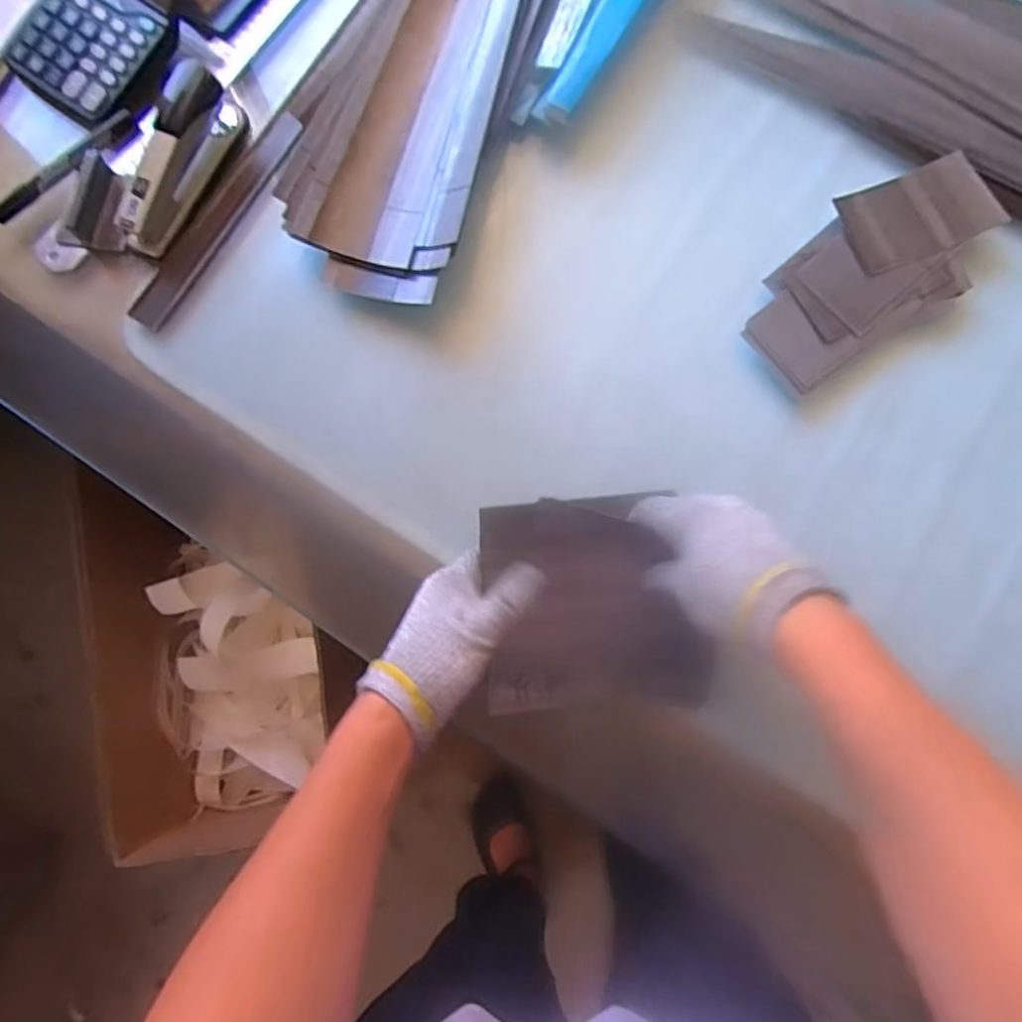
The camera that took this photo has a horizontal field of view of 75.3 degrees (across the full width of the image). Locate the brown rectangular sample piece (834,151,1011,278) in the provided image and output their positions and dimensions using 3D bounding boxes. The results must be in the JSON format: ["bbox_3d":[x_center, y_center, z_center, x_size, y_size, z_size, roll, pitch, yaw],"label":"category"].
[{"bbox_3d":[0.331,-0.243,0.541,0.124,0.008,0.075,-21,78,-5],"label":"brown rectangular sample piece"}]

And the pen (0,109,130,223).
[{"bbox_3d":[-0.395,-0.305,0.584,0.017,0.016,0.146,42,80,9],"label":"pen"}]

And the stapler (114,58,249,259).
[{"bbox_3d":[-0.274,-0.295,0.543,0.033,0.056,0.162,25,78,5],"label":"stapler"}]

